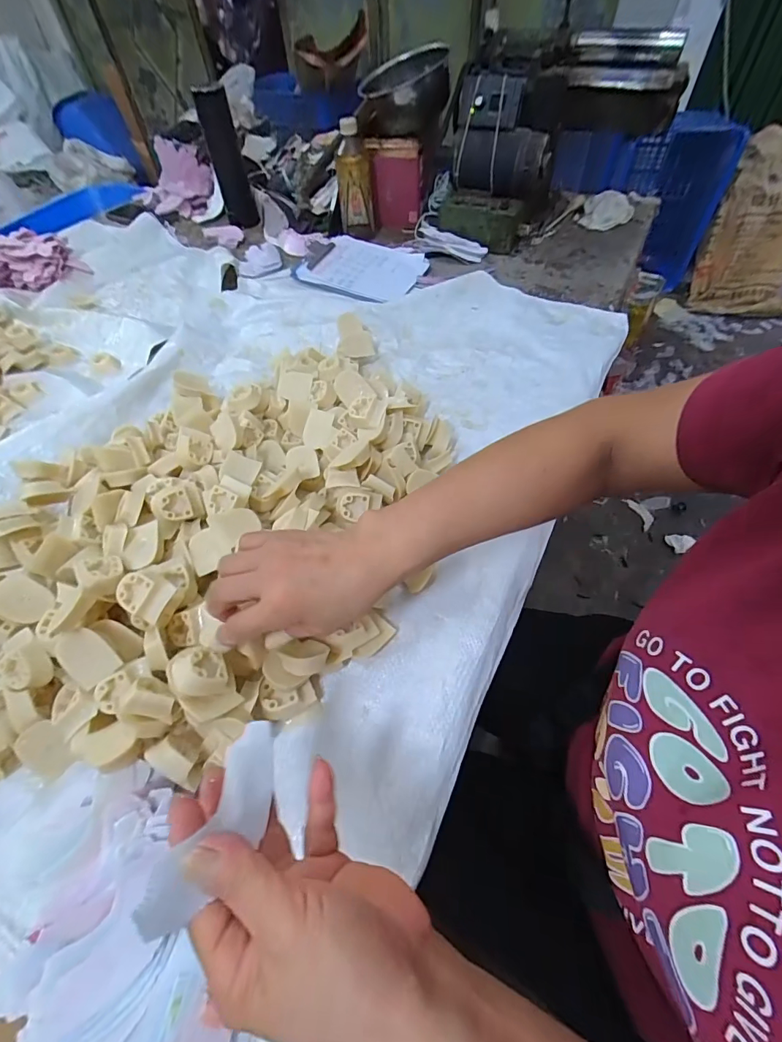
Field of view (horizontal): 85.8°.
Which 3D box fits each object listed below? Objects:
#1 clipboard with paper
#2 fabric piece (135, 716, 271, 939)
[{"bbox_3d":[-0.053,-0.489,0.798,0.231,0.022,0.196,22,60,16],"label":"clipboard with paper"},{"bbox_3d":[-0.086,0.155,0.221,0.030,0.025,0.111,8,14,8],"label":"fabric piece"}]

